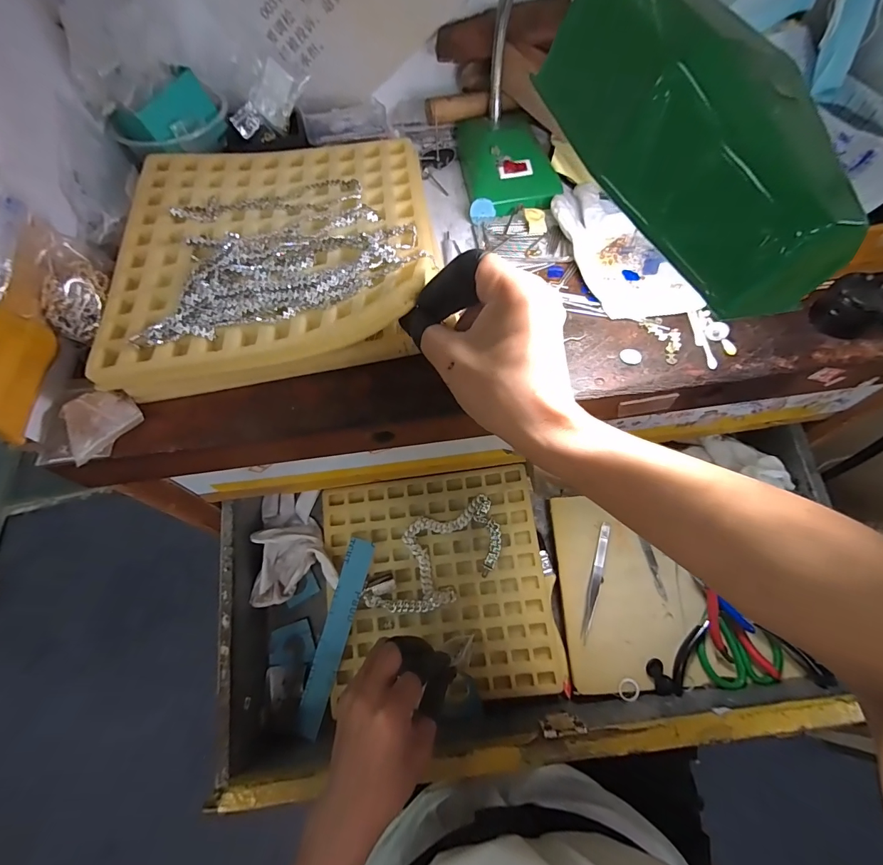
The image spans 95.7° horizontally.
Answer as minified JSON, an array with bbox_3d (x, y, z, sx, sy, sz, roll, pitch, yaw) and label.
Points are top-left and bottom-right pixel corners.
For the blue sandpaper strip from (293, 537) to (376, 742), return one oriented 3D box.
[{"bbox_3d":[-0.120,0.228,0.452,0.031,0.007,0.210,15,79,6],"label":"blue sandpaper strip"}]

